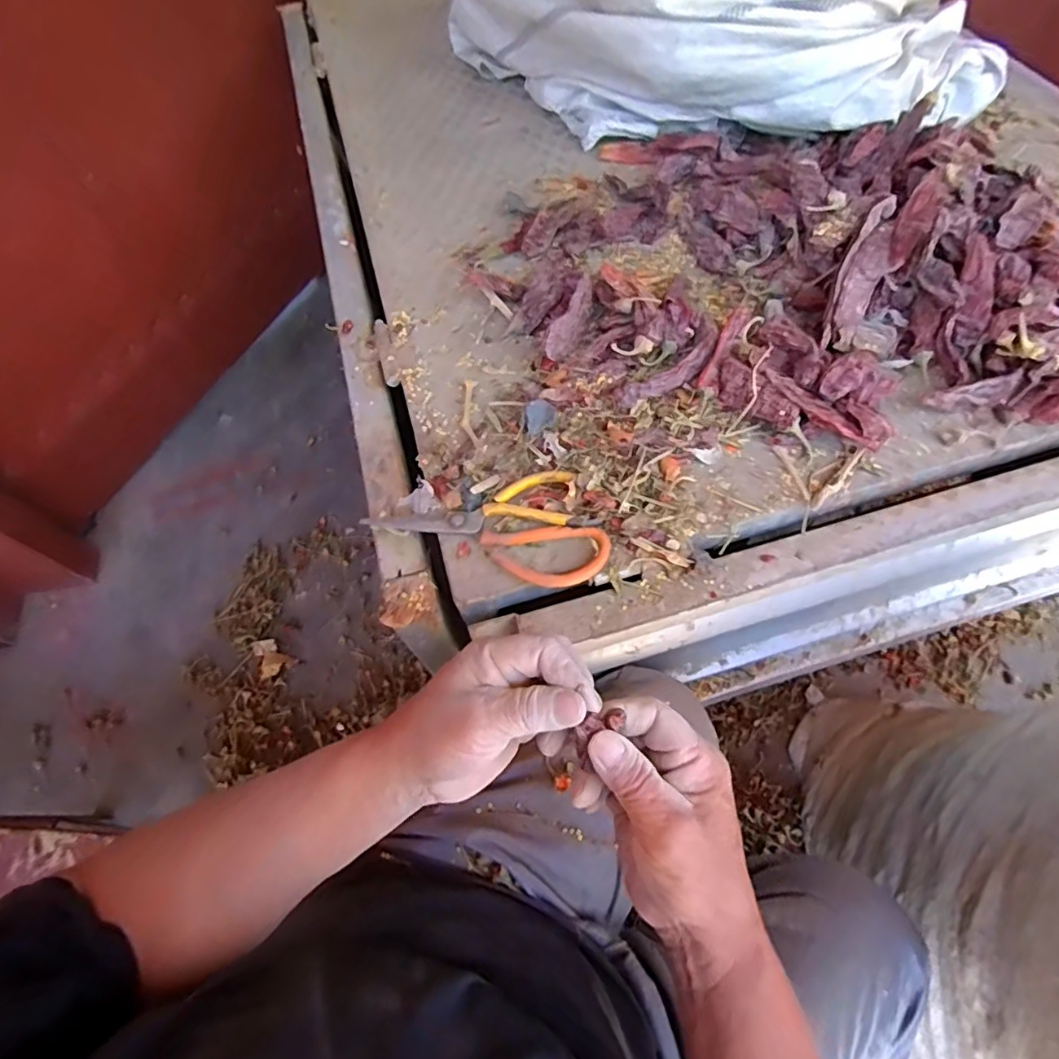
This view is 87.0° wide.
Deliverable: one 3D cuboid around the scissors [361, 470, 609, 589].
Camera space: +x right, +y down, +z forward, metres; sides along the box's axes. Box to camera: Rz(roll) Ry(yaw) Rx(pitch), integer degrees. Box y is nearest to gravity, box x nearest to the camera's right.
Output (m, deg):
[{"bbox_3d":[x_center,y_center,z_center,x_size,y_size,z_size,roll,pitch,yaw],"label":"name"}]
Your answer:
[{"bbox_3d":[-0.027,-0.015,0.459,0.190,0.031,0.093,18,65,10],"label":"scissors"}]

